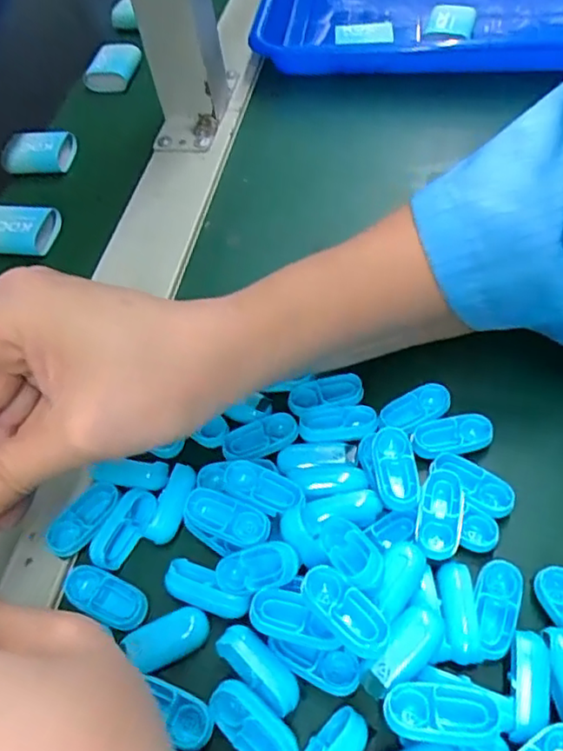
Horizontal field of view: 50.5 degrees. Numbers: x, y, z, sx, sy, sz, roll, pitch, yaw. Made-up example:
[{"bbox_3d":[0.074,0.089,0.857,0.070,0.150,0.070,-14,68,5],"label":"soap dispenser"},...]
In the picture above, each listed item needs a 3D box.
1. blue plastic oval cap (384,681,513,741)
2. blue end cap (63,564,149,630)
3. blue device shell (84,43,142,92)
[{"bbox_3d":[0.052,0.105,0.187,0.040,0.013,0.015,6,54,-6],"label":"blue plastic oval cap"},{"bbox_3d":[-0.067,0.084,0.225,0.033,0.004,0.016,19,59,18],"label":"blue end cap"},{"bbox_3d":[-0.129,-0.242,0.467,0.043,0.017,0.041,3,55,7],"label":"blue device shell"}]

